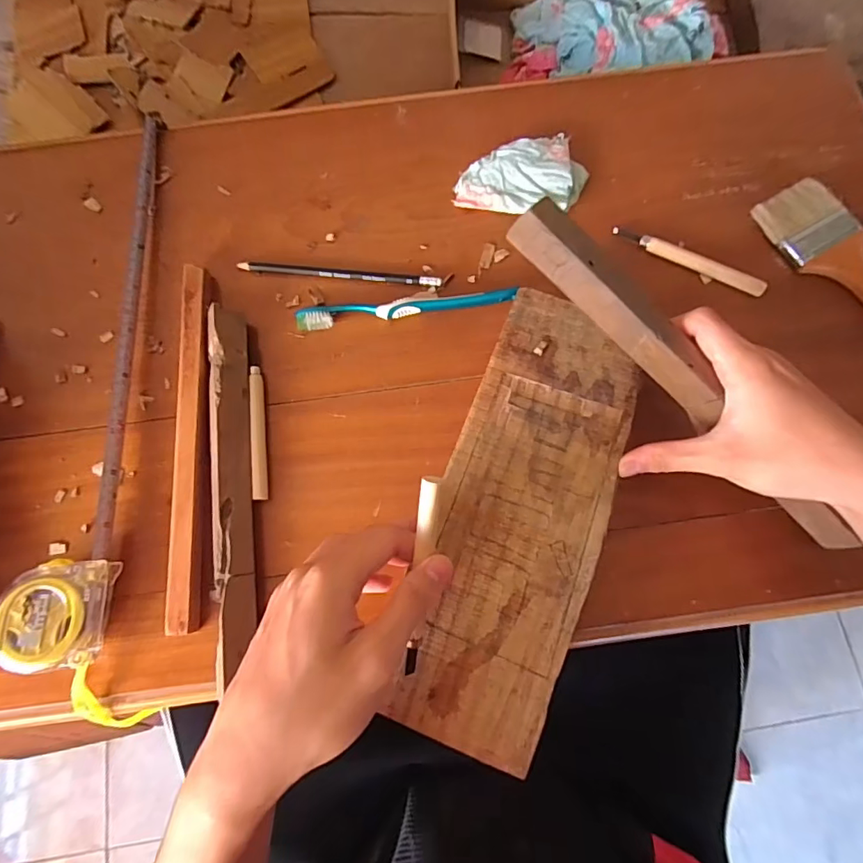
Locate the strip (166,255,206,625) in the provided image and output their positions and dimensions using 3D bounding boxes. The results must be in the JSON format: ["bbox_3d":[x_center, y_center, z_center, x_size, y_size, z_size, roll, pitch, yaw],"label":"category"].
[{"bbox_3d":[-0.183,0.003,0.368,0.020,0.016,0.279,-5,75,0],"label":"strip"}]

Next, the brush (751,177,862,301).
[{"bbox_3d":[0.347,-0.128,0.398,0.068,0.009,0.186,-27,76,-6],"label":"brush"}]

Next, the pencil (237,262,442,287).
[{"bbox_3d":[-0.076,-0.134,0.408,0.167,0.004,0.011,6,75,2],"label":"pencil"}]

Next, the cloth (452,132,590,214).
[{"bbox_3d":[0.077,-0.222,0.424,0.113,0.018,0.066,-9,75,-1],"label":"cloth"}]

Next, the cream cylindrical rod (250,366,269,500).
[{"bbox_3d":[-0.135,0.000,0.376,0.009,0.009,0.105,-6,75,-1],"label":"cream cylindrical rod"}]

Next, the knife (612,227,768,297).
[{"bbox_3d":[0.216,-0.145,0.407,0.129,0.009,0.011,28,77,8],"label":"knife"}]

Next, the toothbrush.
[{"bbox_3d":[-0.020,-0.101,0.396,0.178,0.011,0.020,-5,75,-1],"label":"toothbrush"}]

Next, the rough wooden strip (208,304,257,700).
[{"bbox_3d":[-0.150,0.035,0.359,0.030,0.022,0.265,-7,75,-1],"label":"rough wooden strip"}]

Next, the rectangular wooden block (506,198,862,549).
[{"bbox_3d":[0.174,-0.032,0.316,0.308,0.028,0.031,43,79,-9],"label":"rectangular wooden block"}]

